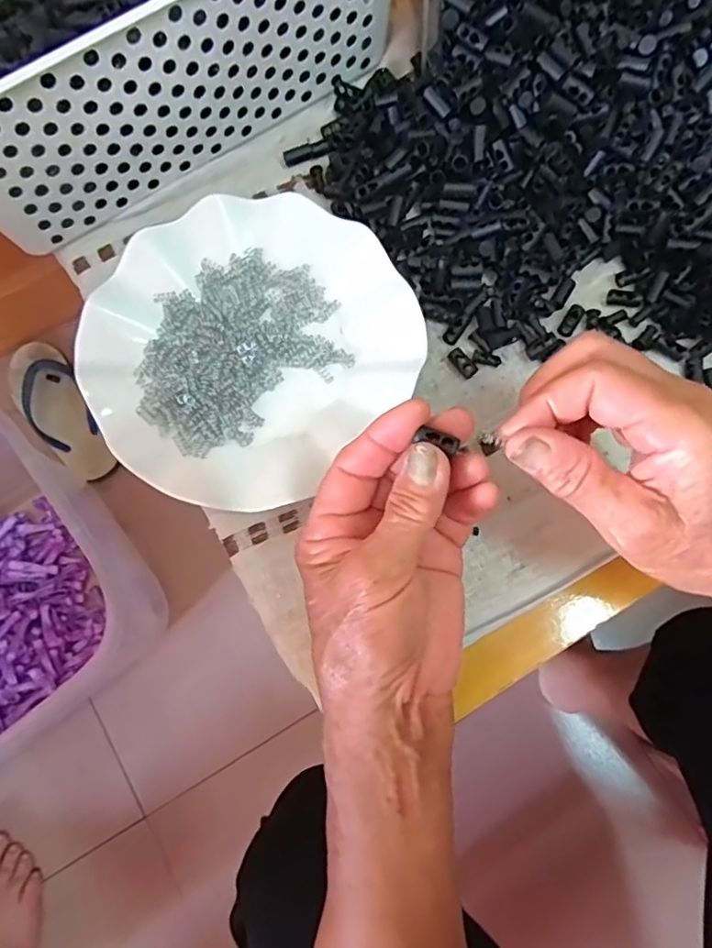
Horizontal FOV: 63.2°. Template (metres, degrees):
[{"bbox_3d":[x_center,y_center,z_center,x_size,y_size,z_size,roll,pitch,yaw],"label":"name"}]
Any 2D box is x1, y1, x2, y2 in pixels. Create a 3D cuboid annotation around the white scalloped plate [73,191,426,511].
[{"bbox_3d":[-0.062,-0.075,0.332,0.176,0.019,0.170,0,77,0],"label":"white scalloped plate"}]

